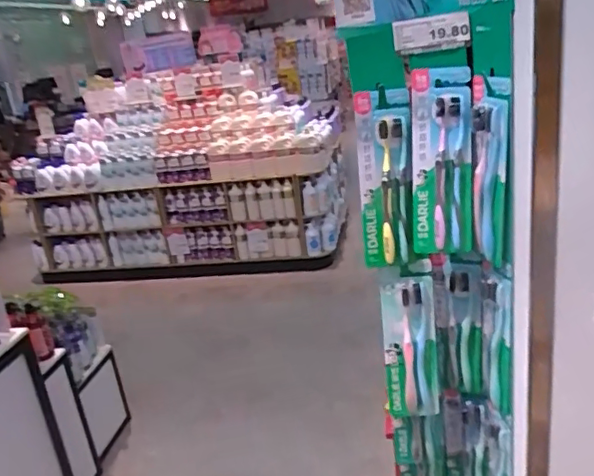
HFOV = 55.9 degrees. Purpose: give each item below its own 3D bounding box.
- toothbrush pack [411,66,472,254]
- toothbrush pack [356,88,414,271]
[{"bbox_3d":[0.182,-0.094,0.704,0.070,0.228,0.013,-2,8,10],"label":"toothbrush pack"},{"bbox_3d":[0.116,-0.074,0.727,0.068,0.223,0.031,-3,20,12],"label":"toothbrush pack"}]

